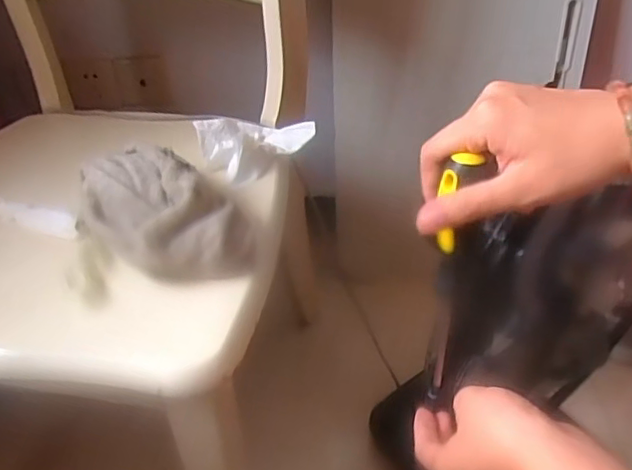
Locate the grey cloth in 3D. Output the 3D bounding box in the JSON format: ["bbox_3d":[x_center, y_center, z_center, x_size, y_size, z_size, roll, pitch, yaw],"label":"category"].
[{"bbox_3d":[-0.130,-0.017,0.508,0.168,0.061,0.130,26,47,31],"label":"grey cloth"}]

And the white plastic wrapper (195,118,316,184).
[{"bbox_3d":[-0.068,-0.101,0.624,0.110,0.037,0.082,-33,48,-32],"label":"white plastic wrapper"}]

